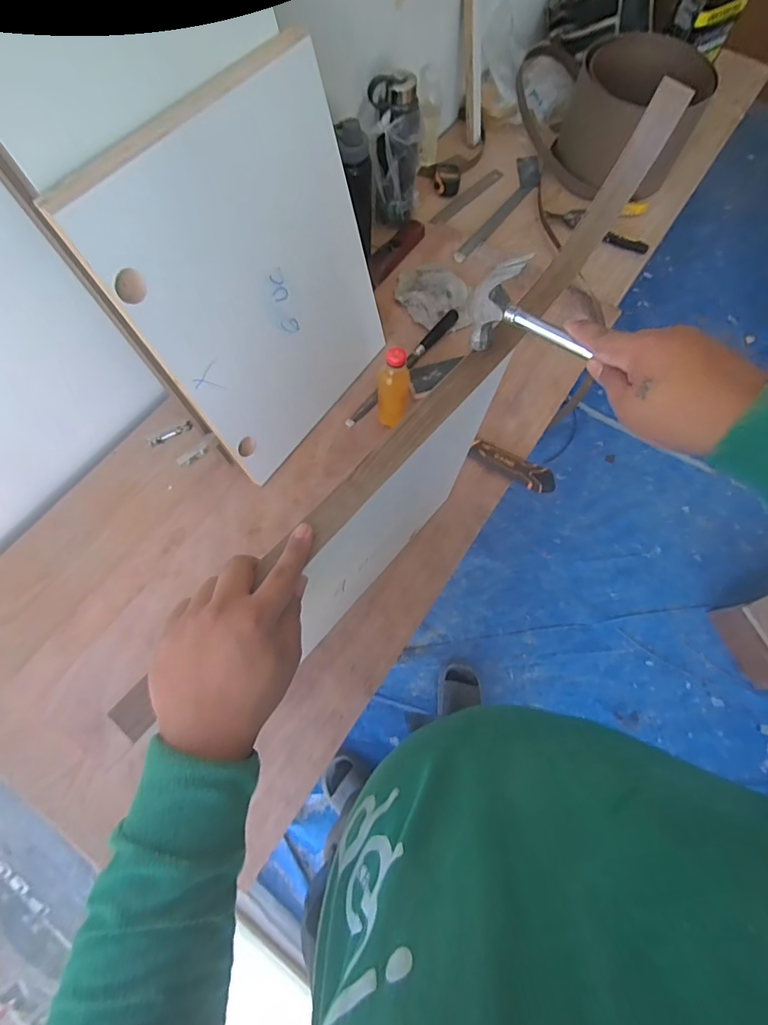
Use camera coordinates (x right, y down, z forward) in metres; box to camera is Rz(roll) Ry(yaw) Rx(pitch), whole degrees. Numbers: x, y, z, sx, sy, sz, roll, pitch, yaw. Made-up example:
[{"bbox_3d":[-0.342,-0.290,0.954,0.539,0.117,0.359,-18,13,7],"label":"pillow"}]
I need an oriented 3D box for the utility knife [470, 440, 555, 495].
[{"bbox_3d":[0.231,-0.085,0.838,0.159,0.018,0.049,33,72,10],"label":"utility knife"}]

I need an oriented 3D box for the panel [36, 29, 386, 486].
[{"bbox_3d":[-0.154,-0.308,0.681,0.016,0.447,0.380,29,70,27],"label":"panel"}]

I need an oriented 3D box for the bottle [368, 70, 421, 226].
[{"bbox_3d":[0.022,-0.719,0.948,0.101,0.233,0.080,2,70,-1],"label":"bottle"}]

